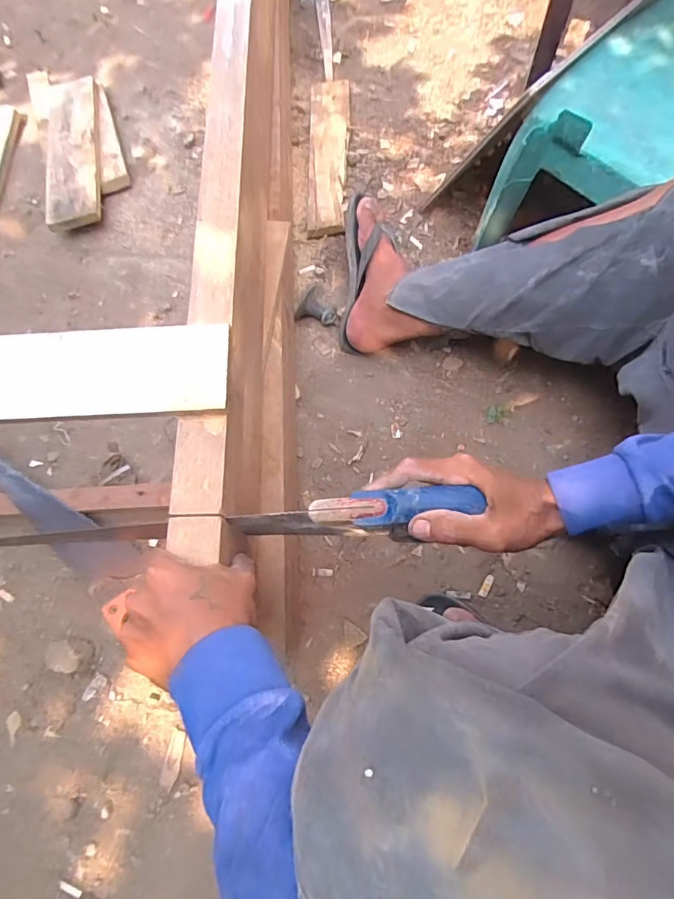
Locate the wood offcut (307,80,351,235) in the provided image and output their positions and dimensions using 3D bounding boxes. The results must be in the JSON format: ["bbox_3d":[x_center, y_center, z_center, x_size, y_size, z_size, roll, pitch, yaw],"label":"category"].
[{"bbox_3d":[-0.015,-0.543,0.903,0.071,0.030,0.352,1,72,1],"label":"wood offcut"}]

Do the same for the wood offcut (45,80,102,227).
[{"bbox_3d":[-0.497,-0.559,0.914,0.100,0.024,0.350,-9,72,-2],"label":"wood offcut"}]

